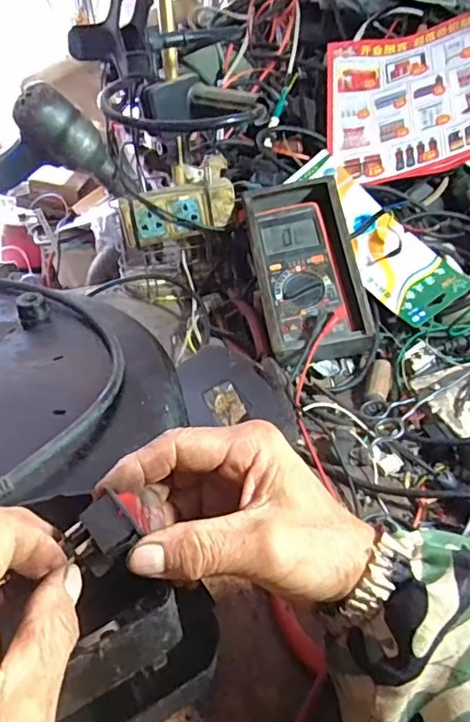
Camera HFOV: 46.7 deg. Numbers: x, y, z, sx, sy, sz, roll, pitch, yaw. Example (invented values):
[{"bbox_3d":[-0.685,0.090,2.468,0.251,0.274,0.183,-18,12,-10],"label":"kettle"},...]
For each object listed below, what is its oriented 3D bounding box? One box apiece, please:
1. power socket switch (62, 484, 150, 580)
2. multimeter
[{"bbox_3d":[-0.056,0.081,0.253,0.033,0.023,0.029,-31,51,0],"label":"power socket switch"},{"bbox_3d":[0.081,-0.103,0.612,0.108,0.042,0.215,-11,68,4],"label":"multimeter"}]

